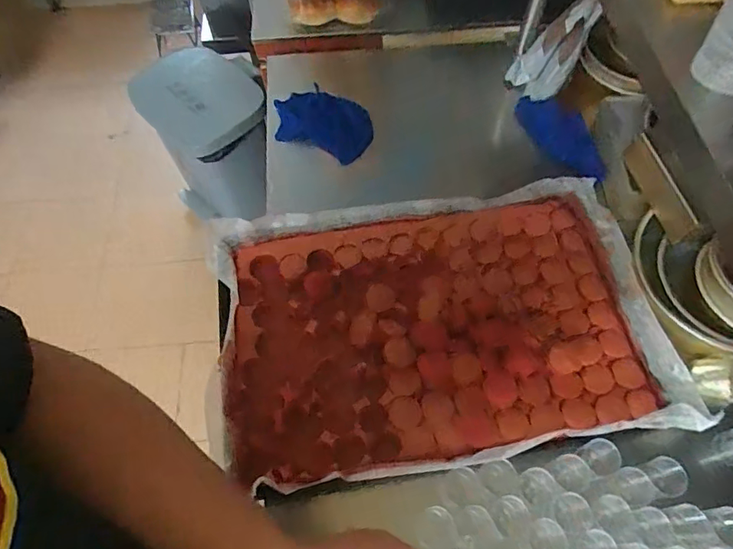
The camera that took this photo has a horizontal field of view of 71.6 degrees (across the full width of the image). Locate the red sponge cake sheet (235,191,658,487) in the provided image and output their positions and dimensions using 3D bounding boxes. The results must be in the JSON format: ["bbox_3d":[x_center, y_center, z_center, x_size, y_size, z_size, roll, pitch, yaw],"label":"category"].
[{"bbox_3d":[0.088,0.074,0.732,0.558,0.039,0.363,-8,61,-3],"label":"red sponge cake sheet"}]

